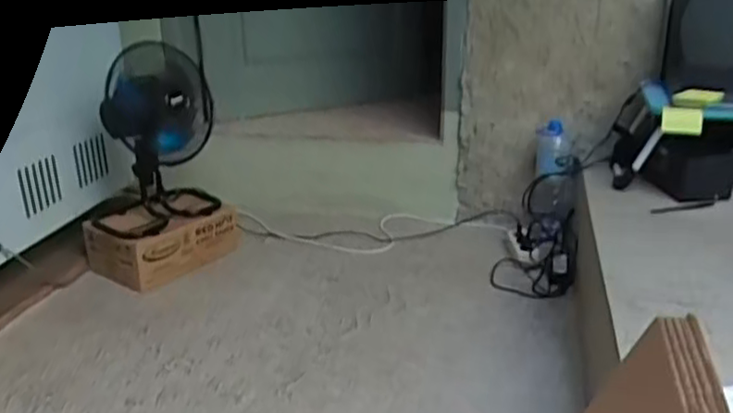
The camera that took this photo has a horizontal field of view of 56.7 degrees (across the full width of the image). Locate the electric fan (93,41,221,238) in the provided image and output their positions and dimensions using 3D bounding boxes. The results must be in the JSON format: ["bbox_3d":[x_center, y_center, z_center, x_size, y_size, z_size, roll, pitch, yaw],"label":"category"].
[{"bbox_3d":[-0.461,-0.154,1.497,0.227,0.409,0.265,-3,21,-5],"label":"electric fan"}]

